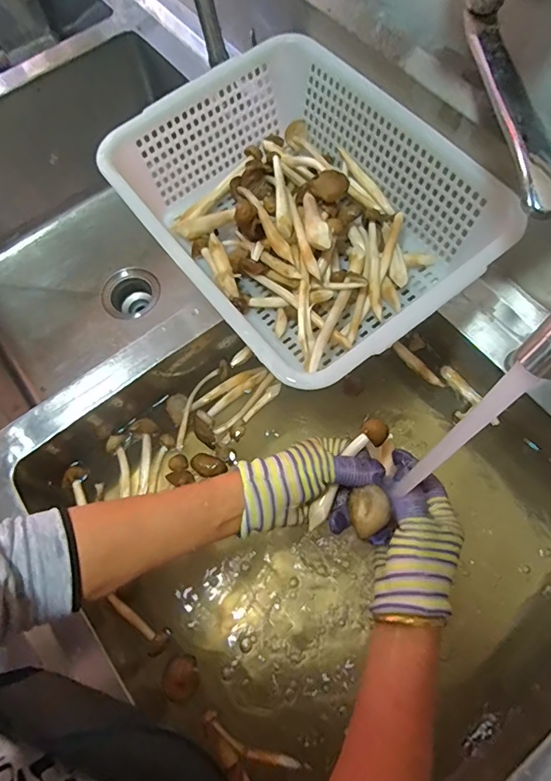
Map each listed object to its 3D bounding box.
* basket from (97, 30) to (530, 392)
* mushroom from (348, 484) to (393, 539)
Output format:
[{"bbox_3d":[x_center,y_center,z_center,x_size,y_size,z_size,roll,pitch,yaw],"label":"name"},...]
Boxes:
[{"bbox_3d":[0.028,-0.194,0.529,0.288,0.122,0.383,-36,71,-10],"label":"basket"},{"bbox_3d":[0.080,0.103,0.393,0.032,0.018,0.035,-15,81,25],"label":"mushroom"}]

